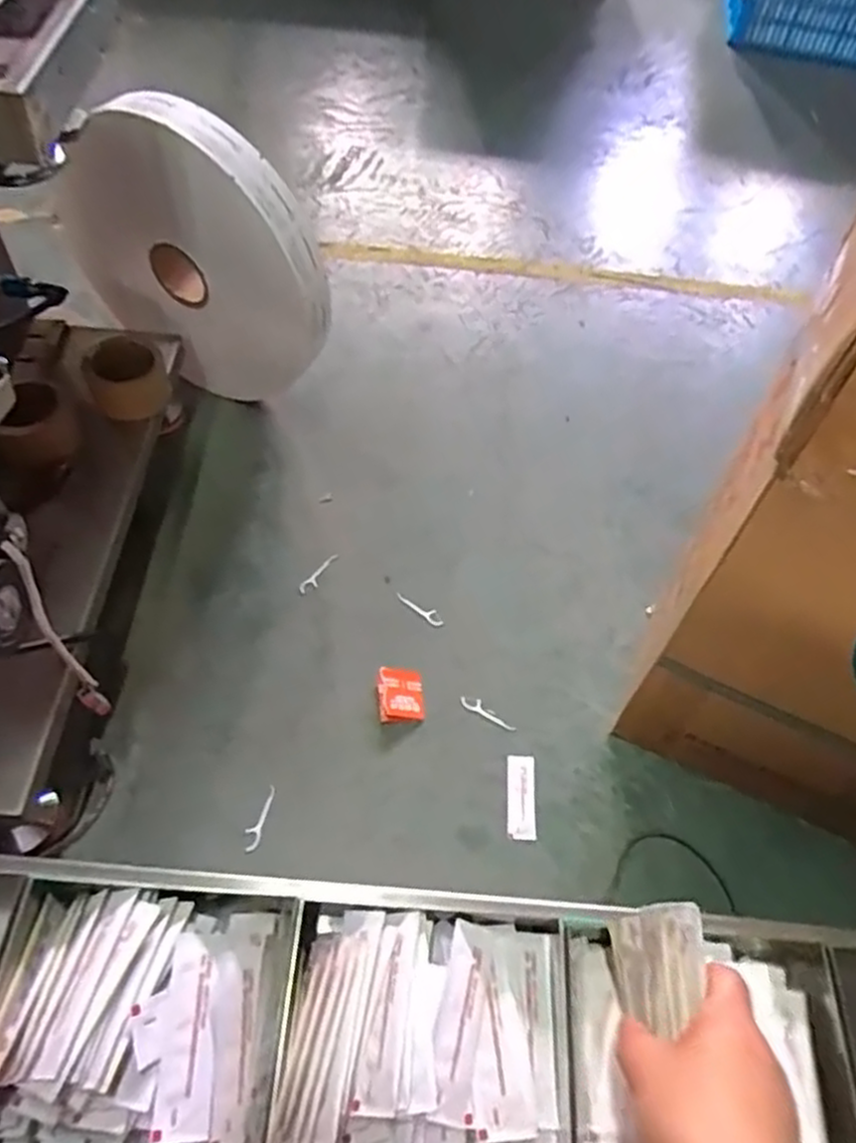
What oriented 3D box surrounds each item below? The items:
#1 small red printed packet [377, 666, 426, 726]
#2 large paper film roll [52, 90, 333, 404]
[{"bbox_3d":[-0.033,0.148,0.917,0.056,0.008,0.068,-4,56,-8],"label":"small red printed packet"},{"bbox_3d":[-0.307,-0.429,1.024,0.372,0.386,0.070,38,51,1],"label":"large paper film roll"}]

